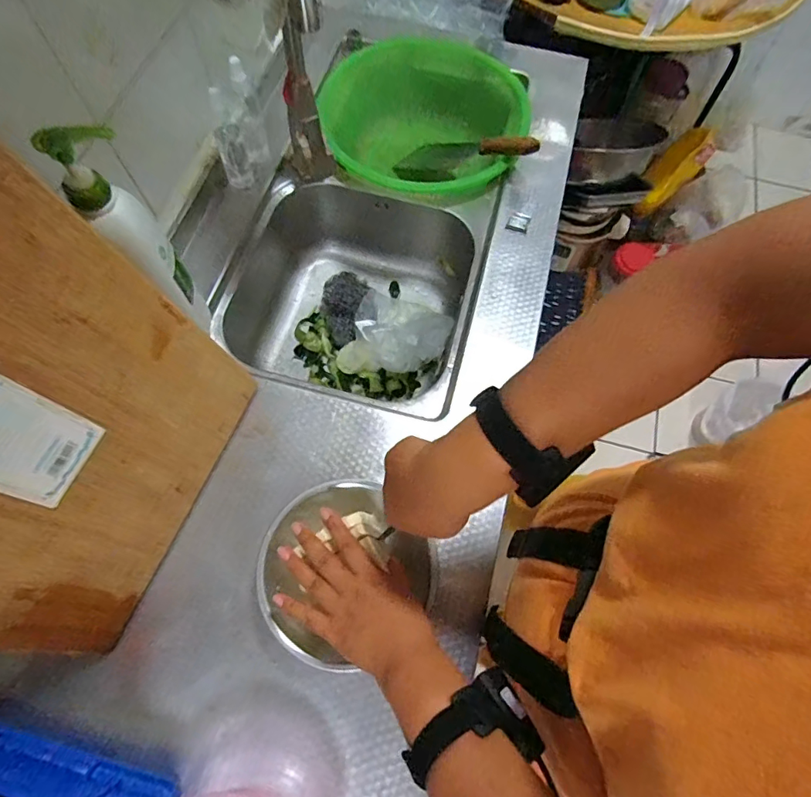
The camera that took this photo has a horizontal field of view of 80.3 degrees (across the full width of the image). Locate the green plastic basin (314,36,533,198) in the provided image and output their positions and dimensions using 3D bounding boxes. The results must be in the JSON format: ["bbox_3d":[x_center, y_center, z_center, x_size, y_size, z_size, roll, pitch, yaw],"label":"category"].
[{"bbox_3d":[0.031,-0.462,0.881,0.325,0.178,0.316,1,68,-2],"label":"green plastic basin"}]

